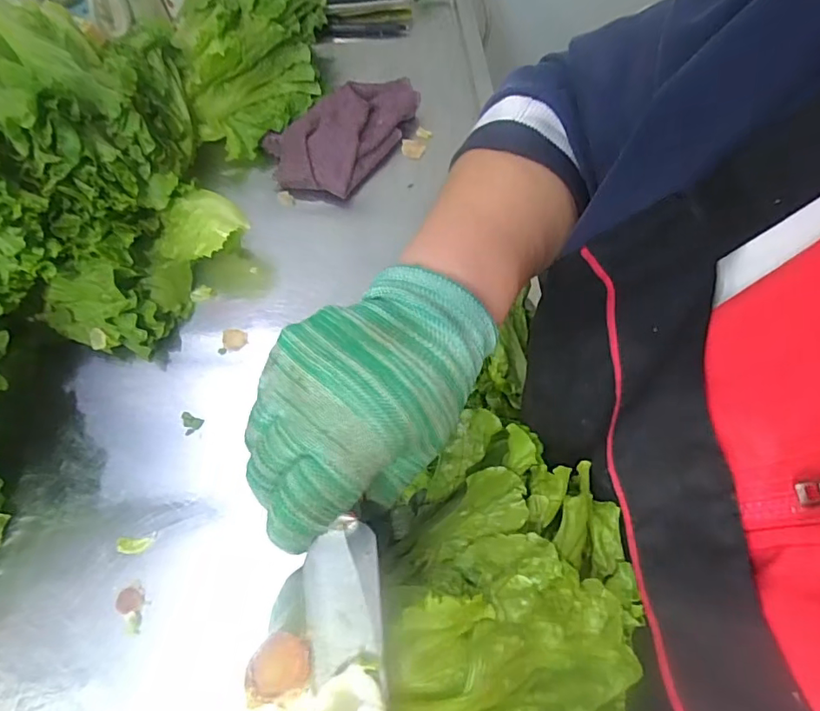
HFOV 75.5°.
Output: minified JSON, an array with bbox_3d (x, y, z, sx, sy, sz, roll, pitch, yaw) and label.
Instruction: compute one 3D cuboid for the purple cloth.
[{"bbox_3d":[-0.068,-0.250,0.585,0.106,0.042,0.192,35,74,13],"label":"purple cloth"}]

